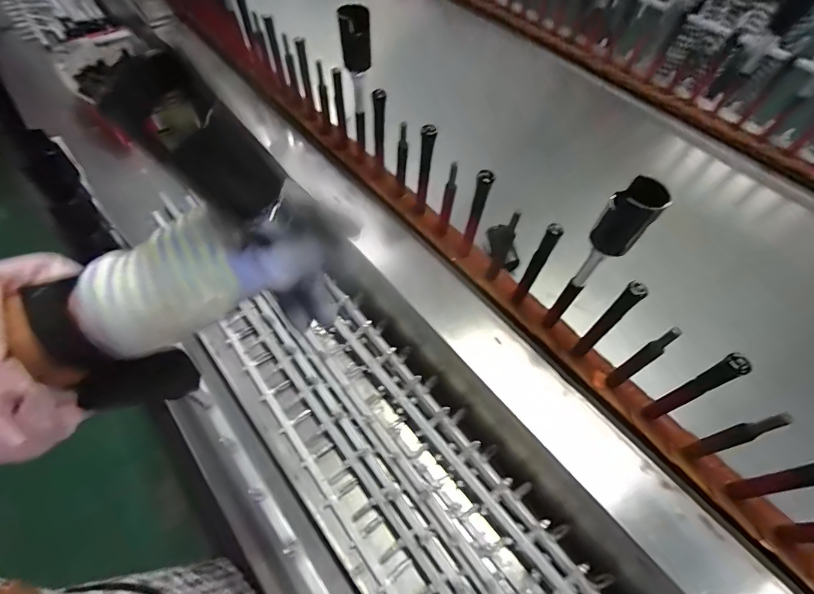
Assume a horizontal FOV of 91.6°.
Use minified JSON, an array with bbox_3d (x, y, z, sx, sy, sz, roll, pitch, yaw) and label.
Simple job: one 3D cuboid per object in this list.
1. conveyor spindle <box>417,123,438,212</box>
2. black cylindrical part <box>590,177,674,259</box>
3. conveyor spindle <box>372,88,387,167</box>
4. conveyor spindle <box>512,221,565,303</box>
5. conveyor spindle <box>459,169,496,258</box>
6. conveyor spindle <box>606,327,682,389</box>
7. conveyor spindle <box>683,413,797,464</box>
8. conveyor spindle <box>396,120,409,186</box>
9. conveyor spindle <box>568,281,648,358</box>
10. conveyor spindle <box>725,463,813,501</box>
[{"bbox_3d":[0.025,-0.181,0.567,0.018,0.144,0.016,5,56,-1],"label":"conveyor spindle"},{"bbox_3d":[0.202,-0.072,0.361,0.039,0.064,0.033,40,62,20],"label":"black cylindrical part"},{"bbox_3d":[-0.042,-0.253,0.597,0.017,0.122,0.015,-1,56,-5],"label":"conveyor spindle"},{"bbox_3d":[0.156,-0.037,0.481,0.015,0.137,0.016,38,61,19],"label":"conveyor spindle"},{"bbox_3d":[0.089,-0.104,0.520,0.018,0.135,0.018,20,57,9],"label":"conveyor spindle"},{"bbox_3d":[0.254,0.072,0.435,0.013,0.132,0.016,-27,62,-21],"label":"conveyor spindle"},{"bbox_3d":[0.320,0.141,0.392,0.014,0.133,0.018,-9,58,-11],"label":"conveyor spindle"},{"bbox_3d":[-0.007,-0.207,0.586,0.014,0.118,0.022,3,56,-3],"label":"conveyor spindle"},{"bbox_3d":[0.222,0.035,0.451,0.013,0.157,0.018,-27,62,-21],"label":"conveyor spindle"},{"bbox_3d":[0.355,0.169,0.367,0.017,0.145,0.018,-9,58,-11],"label":"conveyor spindle"}]

